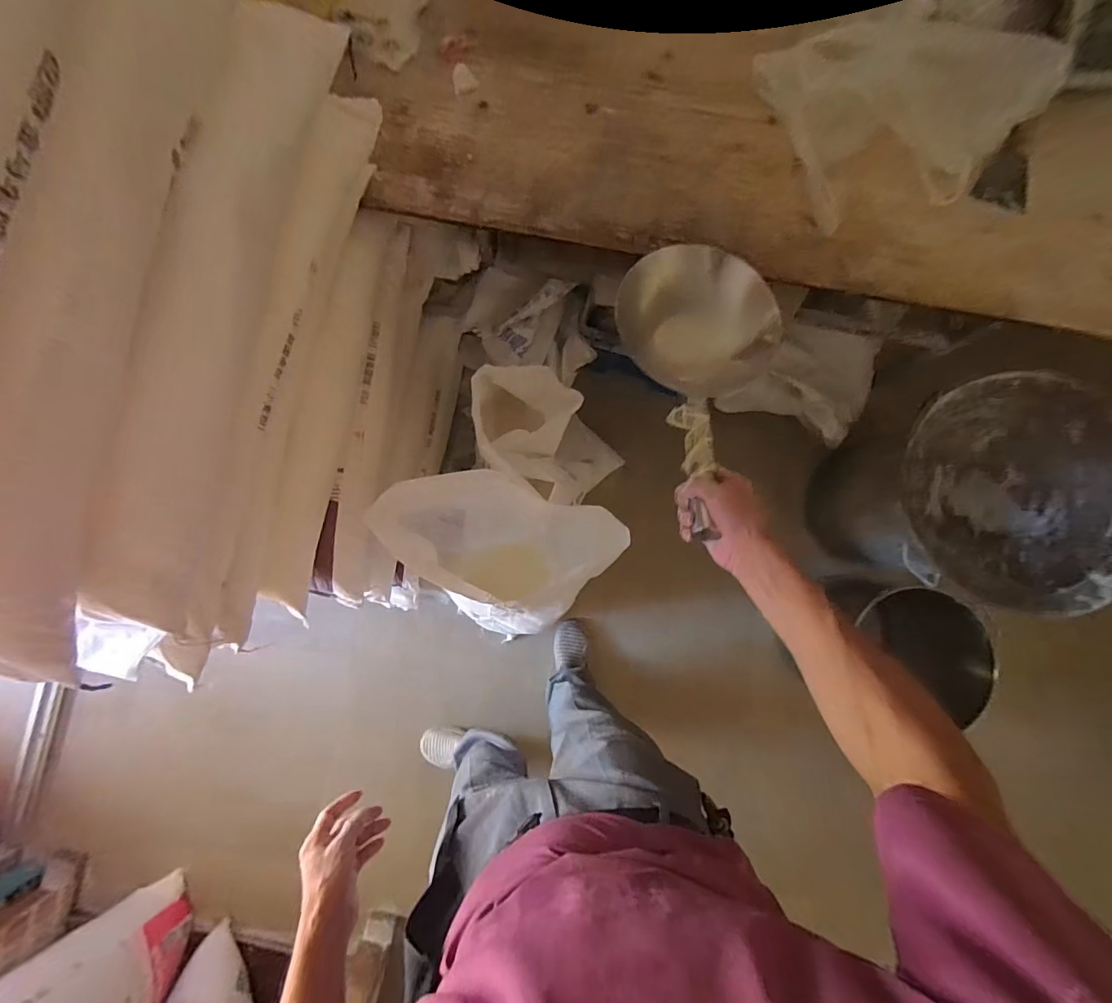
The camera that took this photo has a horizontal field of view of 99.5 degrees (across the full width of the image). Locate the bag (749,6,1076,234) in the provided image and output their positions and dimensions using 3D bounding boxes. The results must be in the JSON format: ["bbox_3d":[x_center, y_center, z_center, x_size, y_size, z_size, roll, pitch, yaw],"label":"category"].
[{"bbox_3d":[0.563,-0.628,0.755,0.397,0.103,0.293,-14,89,-2],"label":"bag"}]

